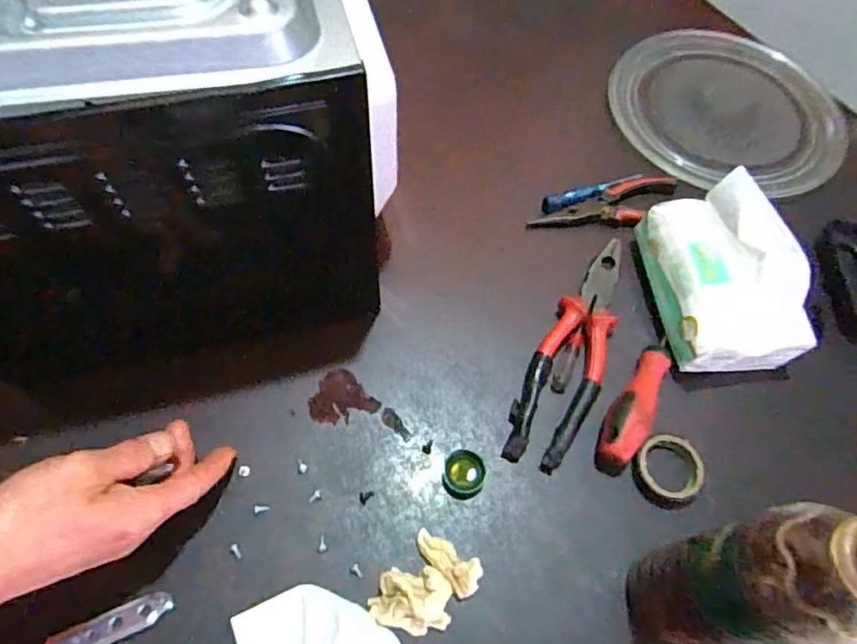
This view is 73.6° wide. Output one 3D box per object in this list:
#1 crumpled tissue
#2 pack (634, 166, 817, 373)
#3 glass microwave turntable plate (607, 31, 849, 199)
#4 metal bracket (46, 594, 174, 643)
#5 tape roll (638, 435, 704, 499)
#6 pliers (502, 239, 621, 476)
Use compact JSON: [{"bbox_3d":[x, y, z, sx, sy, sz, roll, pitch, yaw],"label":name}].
[{"bbox_3d":[-0.003,0.178,0.384,0.051,0.027,0.068,39,67,19],"label":"crumpled tissue"},{"bbox_3d":[0.241,-0.039,0.472,0.098,0.092,0.145,-6,61,-5],"label":"pack"},{"bbox_3d":[0.332,-0.241,0.636,0.256,0.024,0.242,1,61,-1],"label":"glass microwave turntable plate"},{"bbox_3d":[-0.206,0.200,0.369,0.078,0.007,0.024,-21,63,-13],"label":"metal bracket"},{"bbox_3d":[0.181,0.110,0.434,0.045,0.017,0.047,1,61,-1],"label":"tape roll"},{"bbox_3d":[0.121,0.022,0.474,0.053,0.027,0.206,24,63,11],"label":"pliers"}]

